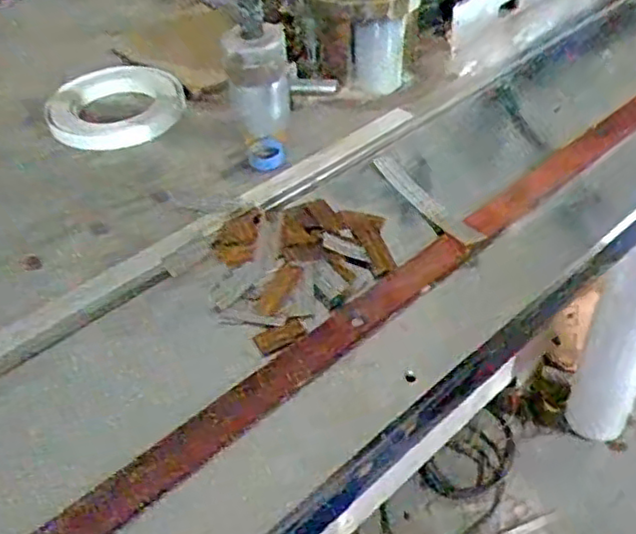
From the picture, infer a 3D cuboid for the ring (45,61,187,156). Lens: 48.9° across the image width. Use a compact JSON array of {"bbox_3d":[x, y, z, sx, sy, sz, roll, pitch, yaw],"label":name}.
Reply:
[{"bbox_3d":[-0.200,-0.164,0.690,0.133,0.025,0.132,-1,46,1],"label":"ring"}]

